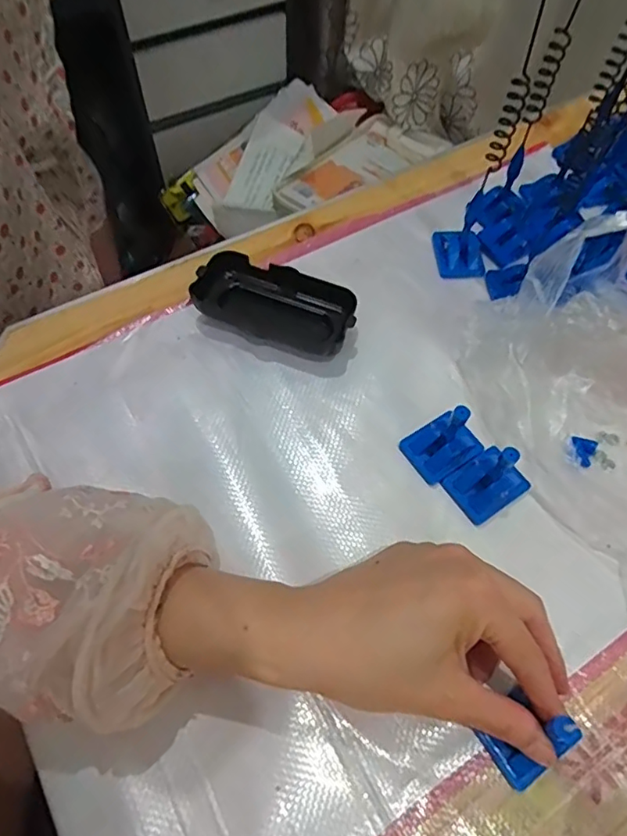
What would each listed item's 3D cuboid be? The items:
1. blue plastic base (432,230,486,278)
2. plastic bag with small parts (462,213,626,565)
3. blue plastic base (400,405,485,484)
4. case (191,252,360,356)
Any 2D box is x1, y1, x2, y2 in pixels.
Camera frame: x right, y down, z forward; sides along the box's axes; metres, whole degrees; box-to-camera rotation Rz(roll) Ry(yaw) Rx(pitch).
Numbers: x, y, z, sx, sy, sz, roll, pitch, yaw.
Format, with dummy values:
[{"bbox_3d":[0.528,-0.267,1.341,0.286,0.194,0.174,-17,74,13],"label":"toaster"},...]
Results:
[{"bbox_3d":[0.111,-0.129,0.422,0.033,0.016,0.042,-6,61,-5],"label":"blue plastic base"},{"bbox_3d":[0.188,-0.006,0.320,0.131,0.086,0.202,-17,63,-10],"label":"plastic bag with small parts"},{"bbox_3d":[0.080,0.011,0.333,0.040,0.046,0.034,-31,66,-17],"label":"blue plastic base"},{"bbox_3d":[-0.026,-0.080,0.390,0.108,0.026,0.048,21,63,10],"label":"case"}]

